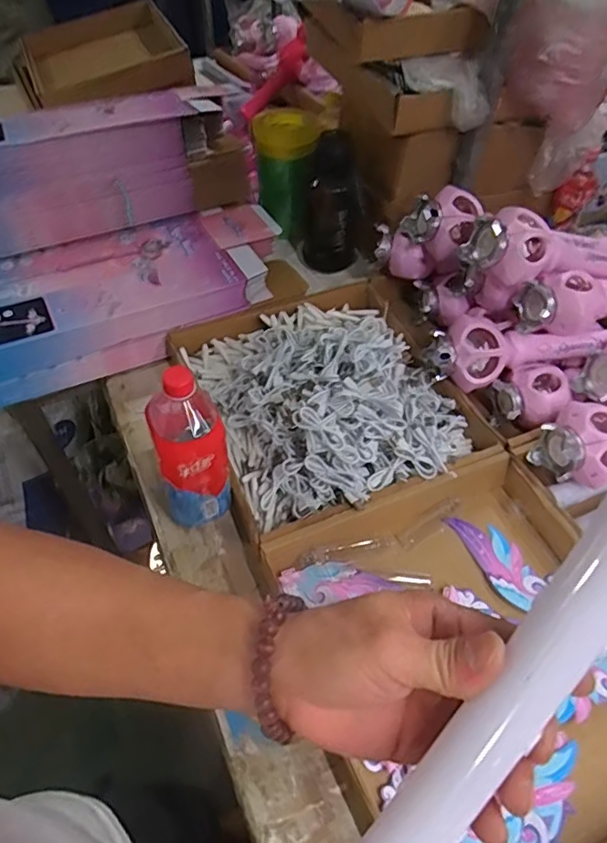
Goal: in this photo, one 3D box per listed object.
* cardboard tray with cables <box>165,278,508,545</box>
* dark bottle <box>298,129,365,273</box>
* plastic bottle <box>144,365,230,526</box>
[{"bbox_3d":[0.032,-0.071,0.738,0.349,0.118,0.388,-19,54,-16],"label":"cardboard tray with cables"},{"bbox_3d":[0.052,-0.367,0.940,0.118,0.218,0.097,2,51,0],"label":"dark bottle"},{"bbox_3d":[-0.126,0.024,0.602,0.071,0.195,0.080,-15,53,-13],"label":"plastic bottle"}]

